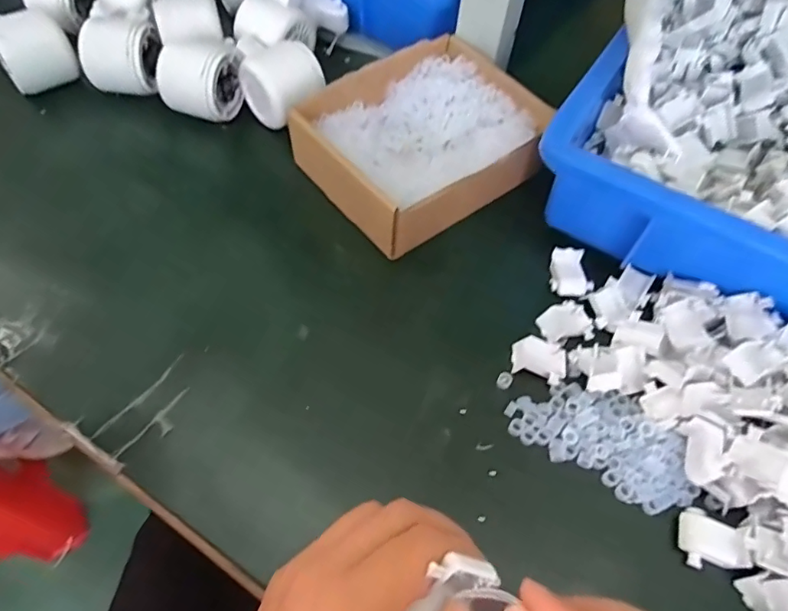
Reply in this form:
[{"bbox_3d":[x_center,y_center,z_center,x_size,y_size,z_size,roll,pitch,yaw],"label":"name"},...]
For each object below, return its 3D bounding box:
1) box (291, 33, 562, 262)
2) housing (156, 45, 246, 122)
[{"bbox_3d":[0.023,-0.131,0.424,0.178,0.044,0.150,-28,63,-19],"label":"box"},{"bbox_3d":[-0.160,-0.185,0.451,0.058,0.050,0.057,24,60,13],"label":"housing"}]

